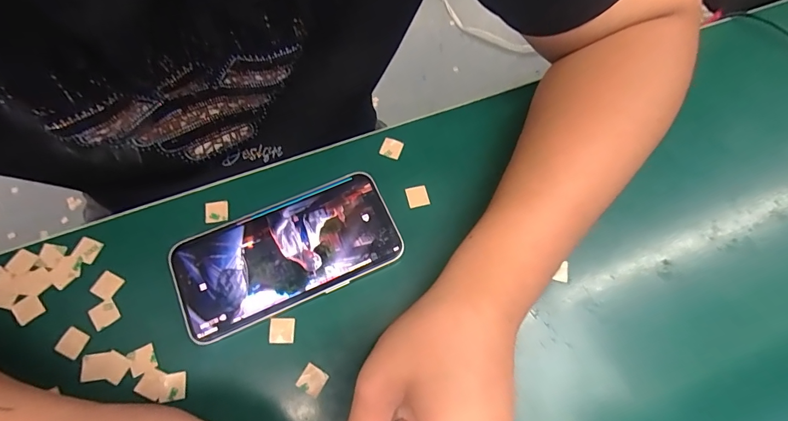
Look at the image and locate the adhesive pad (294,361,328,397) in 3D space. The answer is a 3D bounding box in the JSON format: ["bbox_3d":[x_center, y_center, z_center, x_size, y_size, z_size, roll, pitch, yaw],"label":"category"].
[{"bbox_3d":[-0.050,0.104,0.249,0.016,0.004,0.015,31,71,8],"label":"adhesive pad"}]

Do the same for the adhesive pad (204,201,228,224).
[{"bbox_3d":[-0.126,0.000,0.288,0.015,0.004,0.015,-8,70,-6],"label":"adhesive pad"}]

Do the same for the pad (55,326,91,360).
[{"bbox_3d":[-0.200,0.082,0.251,0.016,0.004,0.015,24,71,6],"label":"pad"}]

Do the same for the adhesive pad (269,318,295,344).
[{"bbox_3d":[-0.072,0.077,0.259,0.016,0.004,0.015,0,70,-3],"label":"adhesive pad"}]

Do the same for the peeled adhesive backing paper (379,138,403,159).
[{"bbox_3d":[-0.002,-0.049,0.312,0.016,0.004,0.016,18,70,4],"label":"peeled adhesive backing paper"}]

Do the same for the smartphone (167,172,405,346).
[{"bbox_3d":[-0.072,0.028,0.275,0.144,0.010,0.072,-22,72,-10],"label":"smartphone"}]

